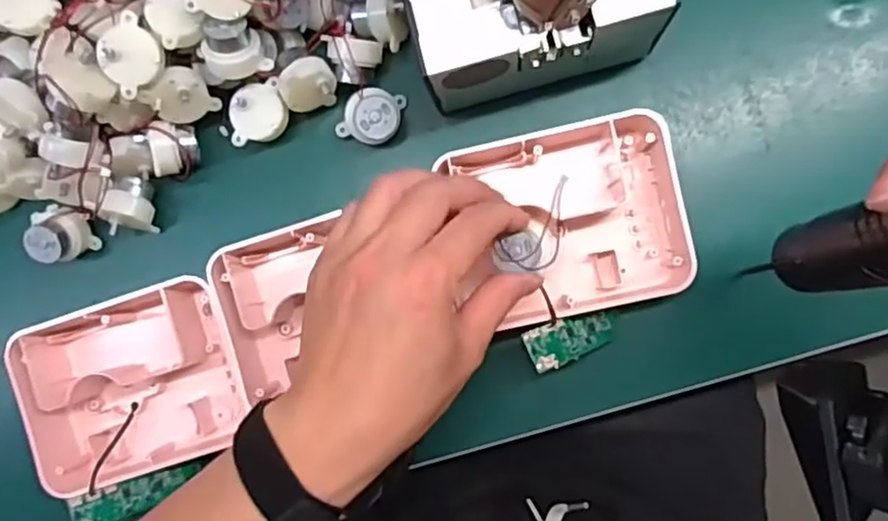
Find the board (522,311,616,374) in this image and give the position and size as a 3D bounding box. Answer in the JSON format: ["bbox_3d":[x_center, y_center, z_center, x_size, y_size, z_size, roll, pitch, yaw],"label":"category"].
[{"bbox_3d":[0.073,0.042,0.370,0.067,0.007,0.022,-14,84,-33],"label":"board"}]

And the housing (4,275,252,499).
[{"bbox_3d":[-0.179,0.073,0.402,0.128,0.053,0.103,-15,85,5],"label":"housing"}]

